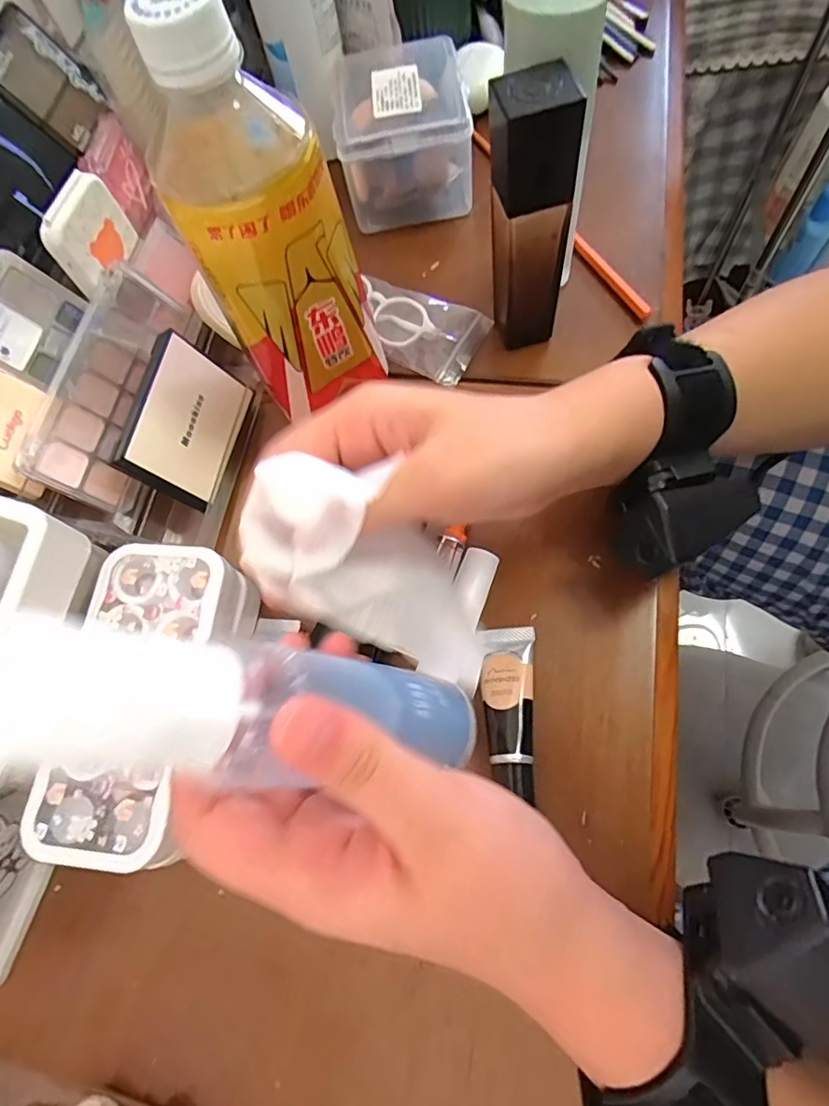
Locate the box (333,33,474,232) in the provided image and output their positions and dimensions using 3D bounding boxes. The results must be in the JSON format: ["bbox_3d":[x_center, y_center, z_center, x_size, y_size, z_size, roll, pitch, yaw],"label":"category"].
[{"bbox_3d":[-0.004,-0.287,0.379,0.084,0.067,0.103,-3,68,6],"label":"box"}]

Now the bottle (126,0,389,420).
[{"bbox_3d":[-0.062,-0.140,0.240,0.072,0.155,0.068,-28,67,-4],"label":"bottle"}]

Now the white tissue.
[{"bbox_3d":[-0.015,0.007,0.202,0.102,0.025,0.053,38,72,-15],"label":"white tissue"}]

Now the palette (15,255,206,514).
[{"bbox_3d":[-0.162,-0.090,0.299,0.015,0.051,0.131,-9,61,42],"label":"palette"}]

